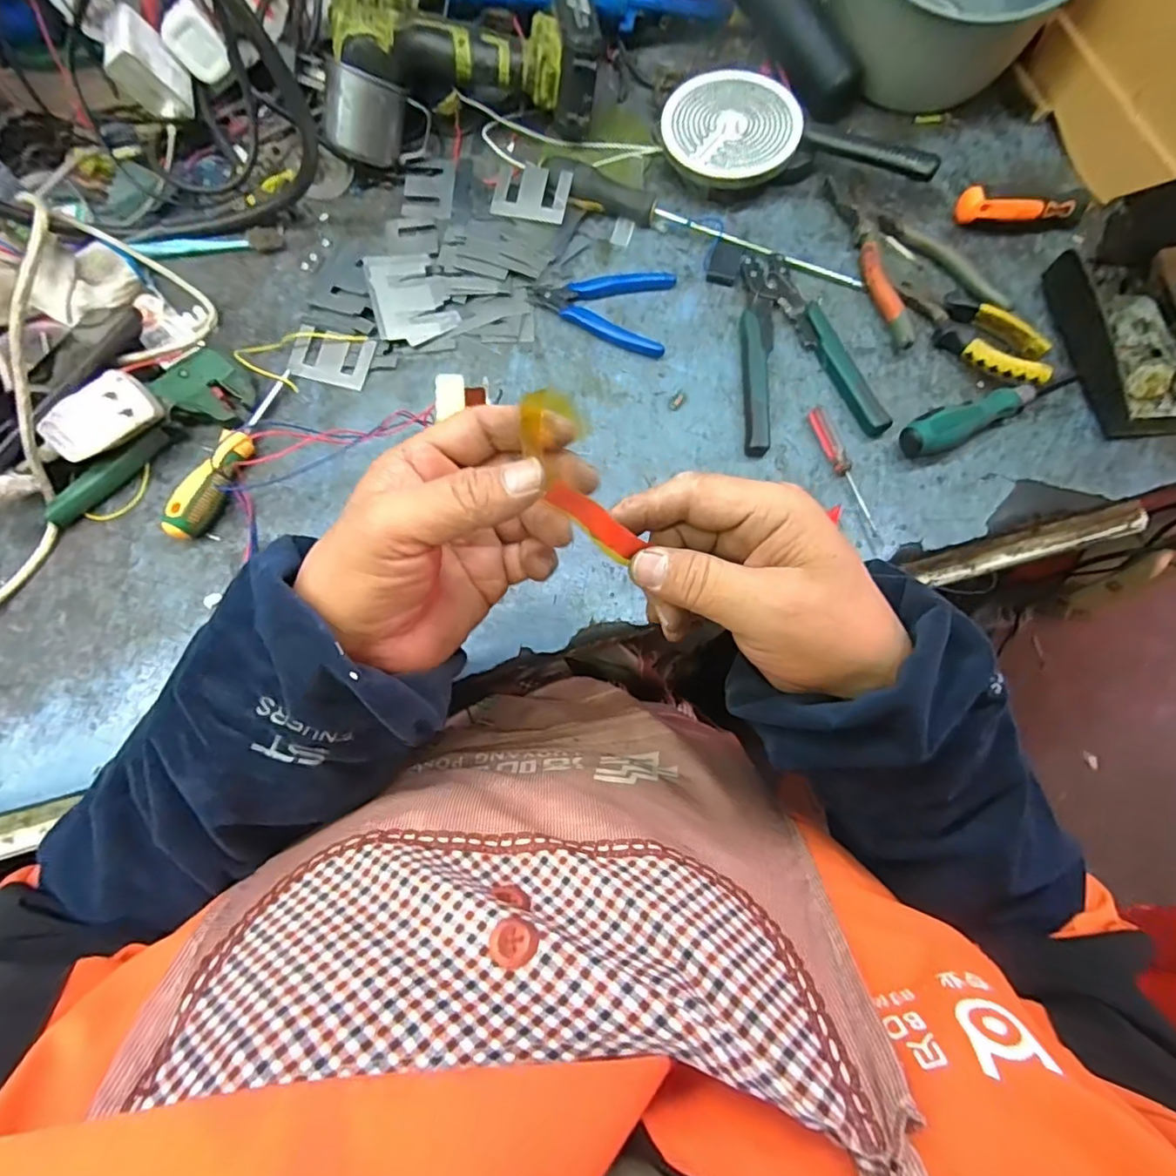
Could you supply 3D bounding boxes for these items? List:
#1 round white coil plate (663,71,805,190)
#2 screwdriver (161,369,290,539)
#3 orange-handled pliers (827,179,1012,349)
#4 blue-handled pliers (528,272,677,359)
[{"bbox_3d":[0.123,-0.410,0.517,0.115,0.014,0.116,-1,79,4],"label":"round white coil plate"},{"bbox_3d":[-0.266,-0.104,0.438,0.025,0.029,0.151,22,74,6],"label":"screwdriver"},{"bbox_3d":[0.265,-0.293,0.502,0.109,0.025,0.180,-24,74,-8],"label":"orange-handled pliers"},{"bbox_3d":[0.010,-0.241,0.486,0.118,0.012,0.081,13,73,4],"label":"blue-handled pliers"}]

